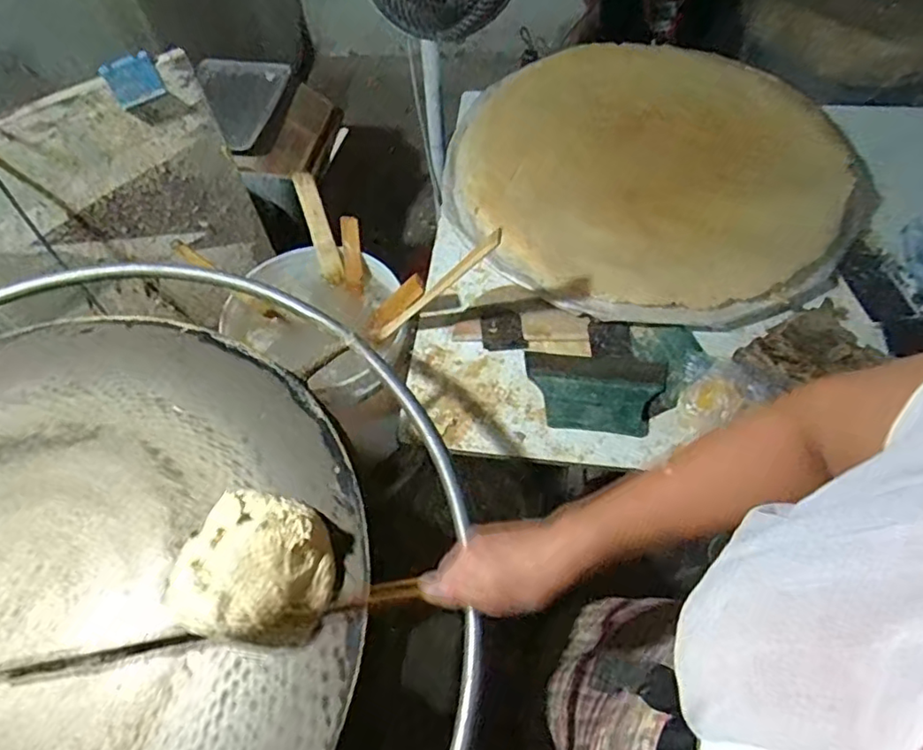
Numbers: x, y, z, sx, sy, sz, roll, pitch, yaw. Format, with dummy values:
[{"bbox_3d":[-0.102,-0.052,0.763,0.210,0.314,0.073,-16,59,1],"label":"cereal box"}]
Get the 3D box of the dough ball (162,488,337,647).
[{"bbox_3d":[-0.176,0.163,0.517,0.134,0.060,0.125,-1,59,2],"label":"dough ball"}]

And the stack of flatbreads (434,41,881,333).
[{"bbox_3d":[0.321,-0.354,1.024,0.706,0.057,0.604,7,60,7],"label":"stack of flatbreads"}]

